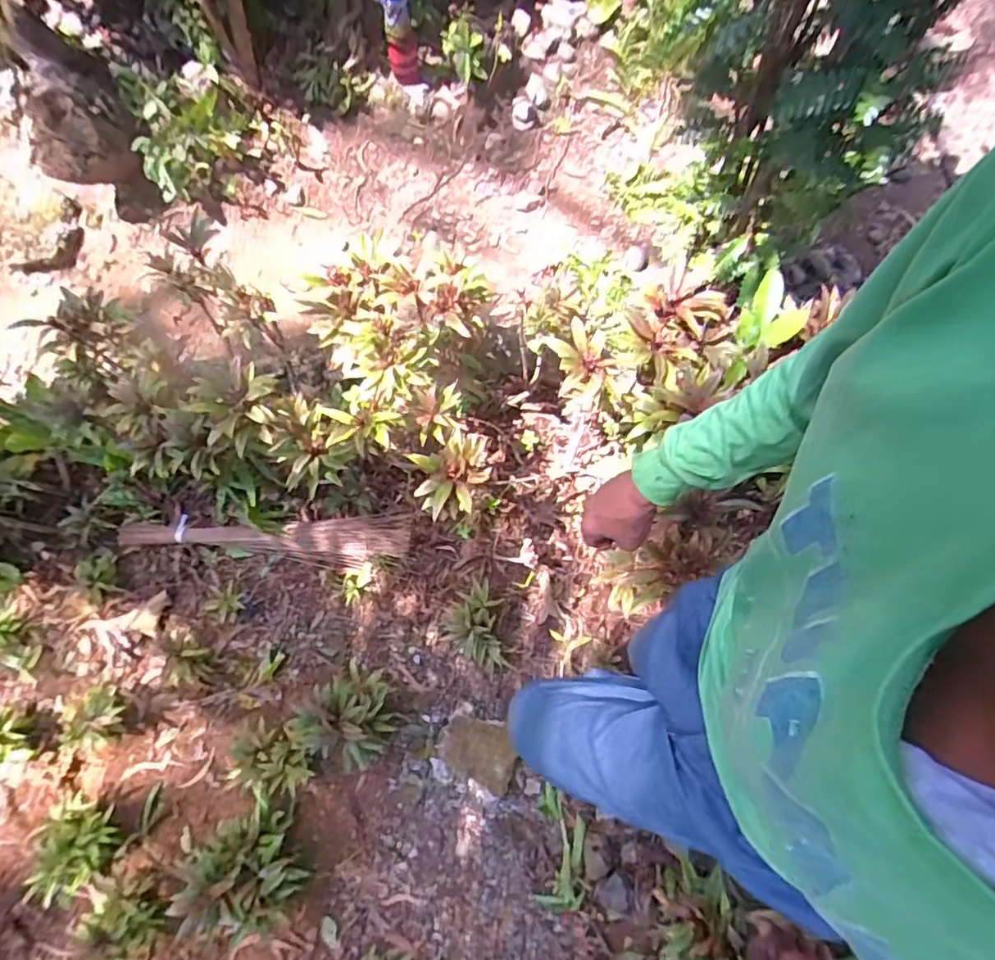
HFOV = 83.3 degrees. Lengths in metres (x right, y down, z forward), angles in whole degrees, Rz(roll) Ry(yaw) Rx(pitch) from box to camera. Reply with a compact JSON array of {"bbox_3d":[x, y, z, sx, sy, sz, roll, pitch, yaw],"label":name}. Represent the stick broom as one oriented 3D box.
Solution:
[{"bbox_3d":[-0.568,0.144,1.379,0.705,0.073,0.130,0,71,2],"label":"stick broom"}]

